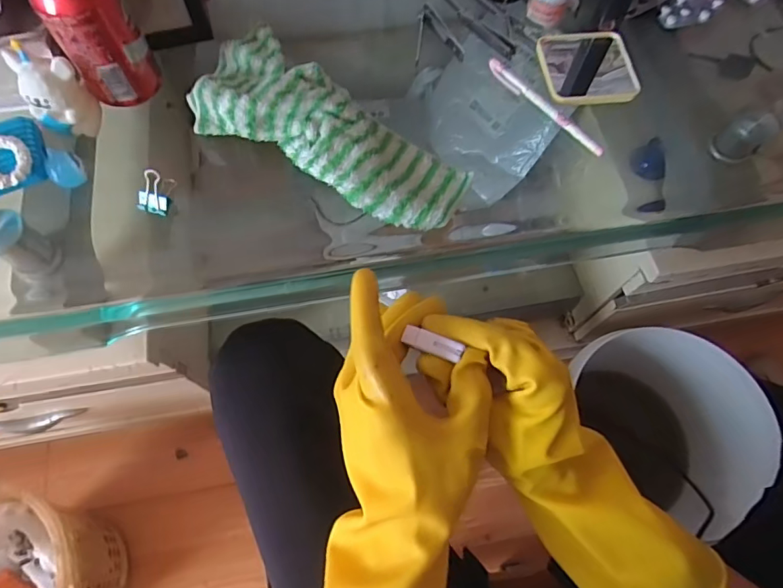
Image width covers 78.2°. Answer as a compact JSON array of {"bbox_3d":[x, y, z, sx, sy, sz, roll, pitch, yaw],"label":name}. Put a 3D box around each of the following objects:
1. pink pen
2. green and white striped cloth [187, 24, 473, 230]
[{"bbox_3d":[0.145,-0.181,0.460,0.013,0.014,0.144,-36,72,-15],"label":"pink pen"},{"bbox_3d":[-0.064,-0.146,0.427,0.271,0.033,0.110,38,72,14],"label":"green and white striped cloth"}]

